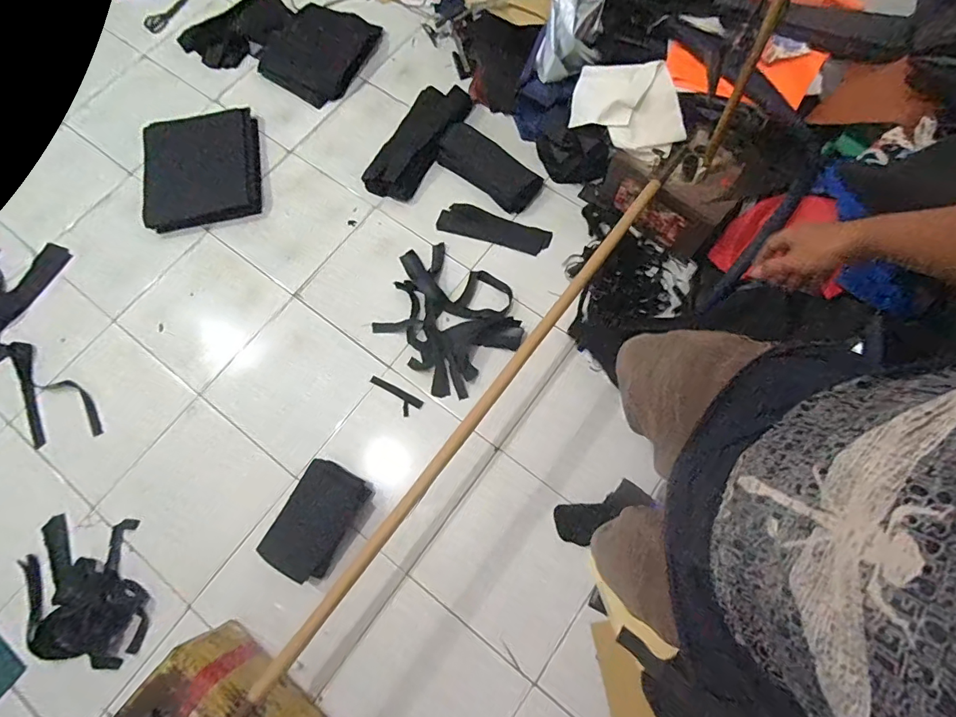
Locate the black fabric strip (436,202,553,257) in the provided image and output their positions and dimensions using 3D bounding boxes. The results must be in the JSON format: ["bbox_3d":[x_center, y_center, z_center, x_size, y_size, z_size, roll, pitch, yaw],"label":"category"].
[{"bbox_3d":[0.055,-0.427,1.491,0.363,0.010,0.113,17,73,3],"label":"black fabric strip"}]

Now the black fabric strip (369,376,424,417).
[{"bbox_3d":[-0.245,0.112,1.326,0.169,0.007,0.060,28,79,6],"label":"black fabric strip"}]

